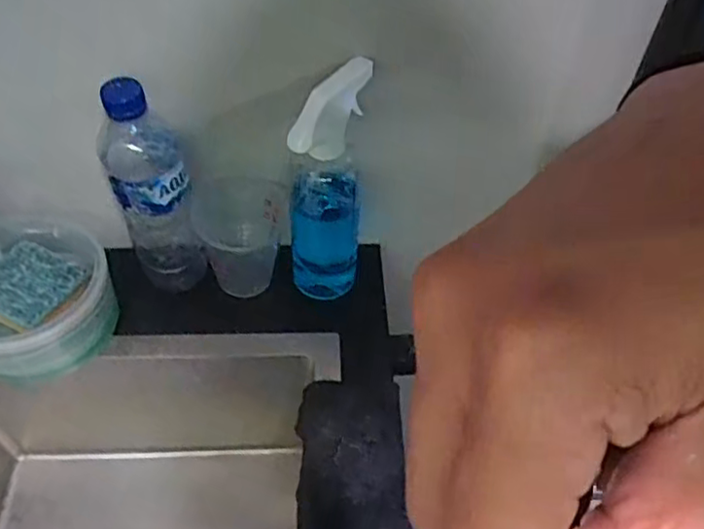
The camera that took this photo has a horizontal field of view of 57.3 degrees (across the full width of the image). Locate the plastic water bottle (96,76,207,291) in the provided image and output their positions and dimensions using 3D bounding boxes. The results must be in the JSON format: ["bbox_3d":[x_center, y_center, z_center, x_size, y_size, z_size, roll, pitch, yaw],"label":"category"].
[{"bbox_3d":[-0.173,-0.063,0.562,0.062,0.220,0.061,-17,54,-15],"label":"plastic water bottle"}]

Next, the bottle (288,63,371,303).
[{"bbox_3d":[-0.023,-0.058,0.575,0.057,0.245,0.082,15,52,10],"label":"bottle"}]

